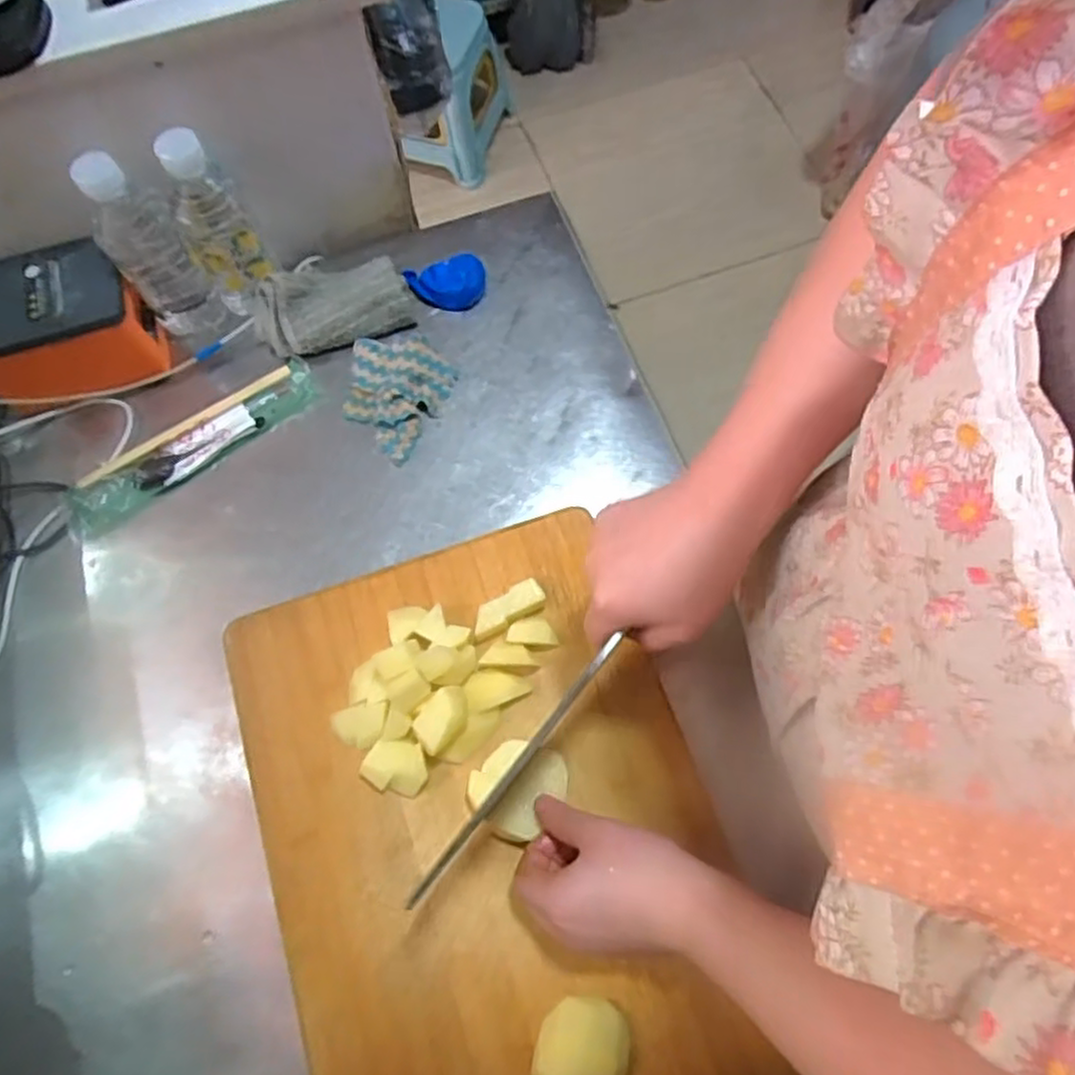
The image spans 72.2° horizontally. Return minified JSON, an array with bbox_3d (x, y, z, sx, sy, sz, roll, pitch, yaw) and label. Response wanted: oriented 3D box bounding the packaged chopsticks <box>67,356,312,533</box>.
[{"bbox_3d":[-0.290,-0.078,0.621,0.222,0.011,0.052,-34,71,-9],"label":"packaged chopsticks"}]

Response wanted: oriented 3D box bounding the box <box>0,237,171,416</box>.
[{"bbox_3d":[-0.400,-0.179,0.622,0.136,0.075,0.100,-21,70,-5],"label":"box"}]

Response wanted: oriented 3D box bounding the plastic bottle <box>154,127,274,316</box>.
[{"bbox_3d":[-0.264,-0.253,0.604,0.056,0.148,0.057,-33,71,-9],"label":"plastic bottle"}]

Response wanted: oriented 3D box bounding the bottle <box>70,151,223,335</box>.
[{"bbox_3d":[-0.319,-0.239,0.603,0.062,0.152,0.062,-1,69,3],"label":"bottle"}]

